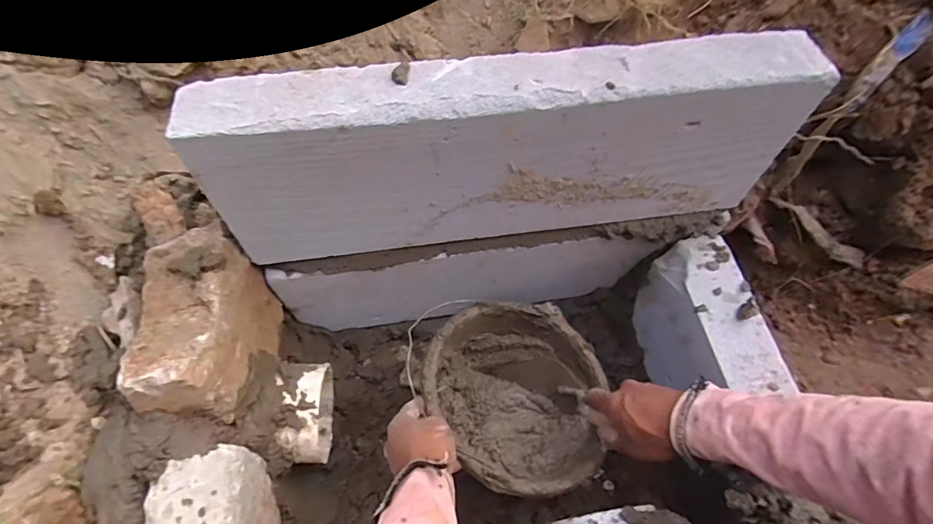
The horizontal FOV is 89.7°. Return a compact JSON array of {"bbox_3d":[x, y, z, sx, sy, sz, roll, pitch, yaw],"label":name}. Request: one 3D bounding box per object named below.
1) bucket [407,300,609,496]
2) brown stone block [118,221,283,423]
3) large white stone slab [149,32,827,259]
[{"bbox_3d":[0.059,0.172,0.601,0.218,0.106,0.220,0,59,-1],"label":"bucket"},{"bbox_3d":[-0.277,0.078,0.506,0.089,0.150,0.180,-3,59,-3],"label":"brown stone block"},{"bbox_3d":[0.049,-0.114,0.498,0.593,0.189,0.079,-7,59,-5],"label":"large white stone slab"}]

